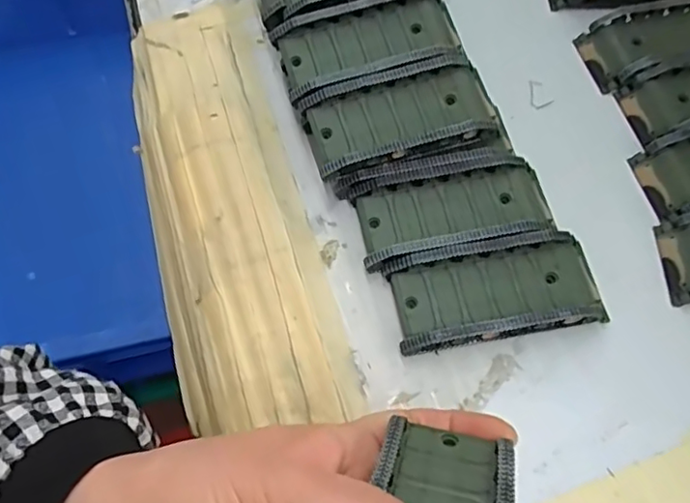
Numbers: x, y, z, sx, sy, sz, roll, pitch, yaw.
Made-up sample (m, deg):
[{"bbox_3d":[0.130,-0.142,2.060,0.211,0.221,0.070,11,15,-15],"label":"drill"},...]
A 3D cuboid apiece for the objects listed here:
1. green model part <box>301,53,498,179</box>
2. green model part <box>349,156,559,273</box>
[{"bbox_3d":[0.029,-0.066,0.305,0.093,0.034,0.043,-16,65,-8],"label":"green model part"},{"bbox_3d":[0.054,-0.020,0.291,0.094,0.019,0.045,-9,64,-4],"label":"green model part"}]

